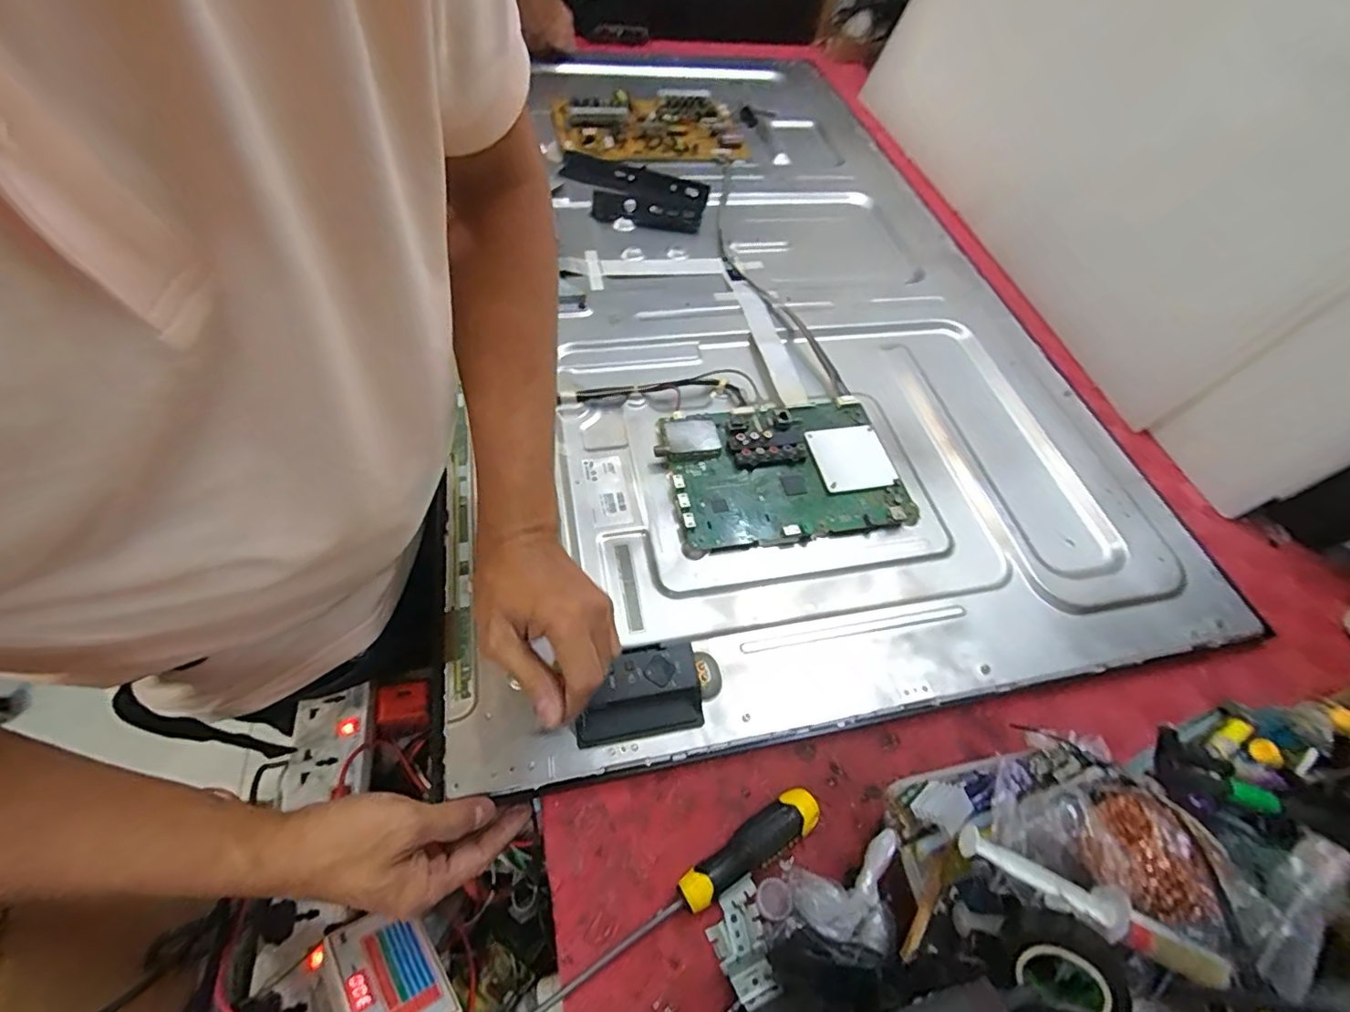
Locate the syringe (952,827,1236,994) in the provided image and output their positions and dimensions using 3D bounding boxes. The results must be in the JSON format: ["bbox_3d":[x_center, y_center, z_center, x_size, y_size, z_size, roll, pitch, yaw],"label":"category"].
[{"bbox_3d":[0.223,0.211,0.296,0.145,0.014,0.025,22,57,9],"label":"syringe"}]

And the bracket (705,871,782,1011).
[{"bbox_3d":[0.046,0.271,0.351,0.044,0.009,0.053,-28,43,-22],"label":"bracket"}]

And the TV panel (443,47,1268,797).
[{"bbox_3d":[0.076,-0.295,0.704,0.671,0.035,1.084,-7,59,-9],"label":"TV panel"}]

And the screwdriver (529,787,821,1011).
[{"bbox_3d":[-0.014,0.255,0.352,0.251,0.023,0.026,-25,64,-19],"label":"screwdriver"}]

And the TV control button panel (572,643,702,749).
[{"bbox_3d":[-0.028,0.137,0.413,0.090,0.024,0.059,-8,59,-10],"label":"TV control button panel"}]

